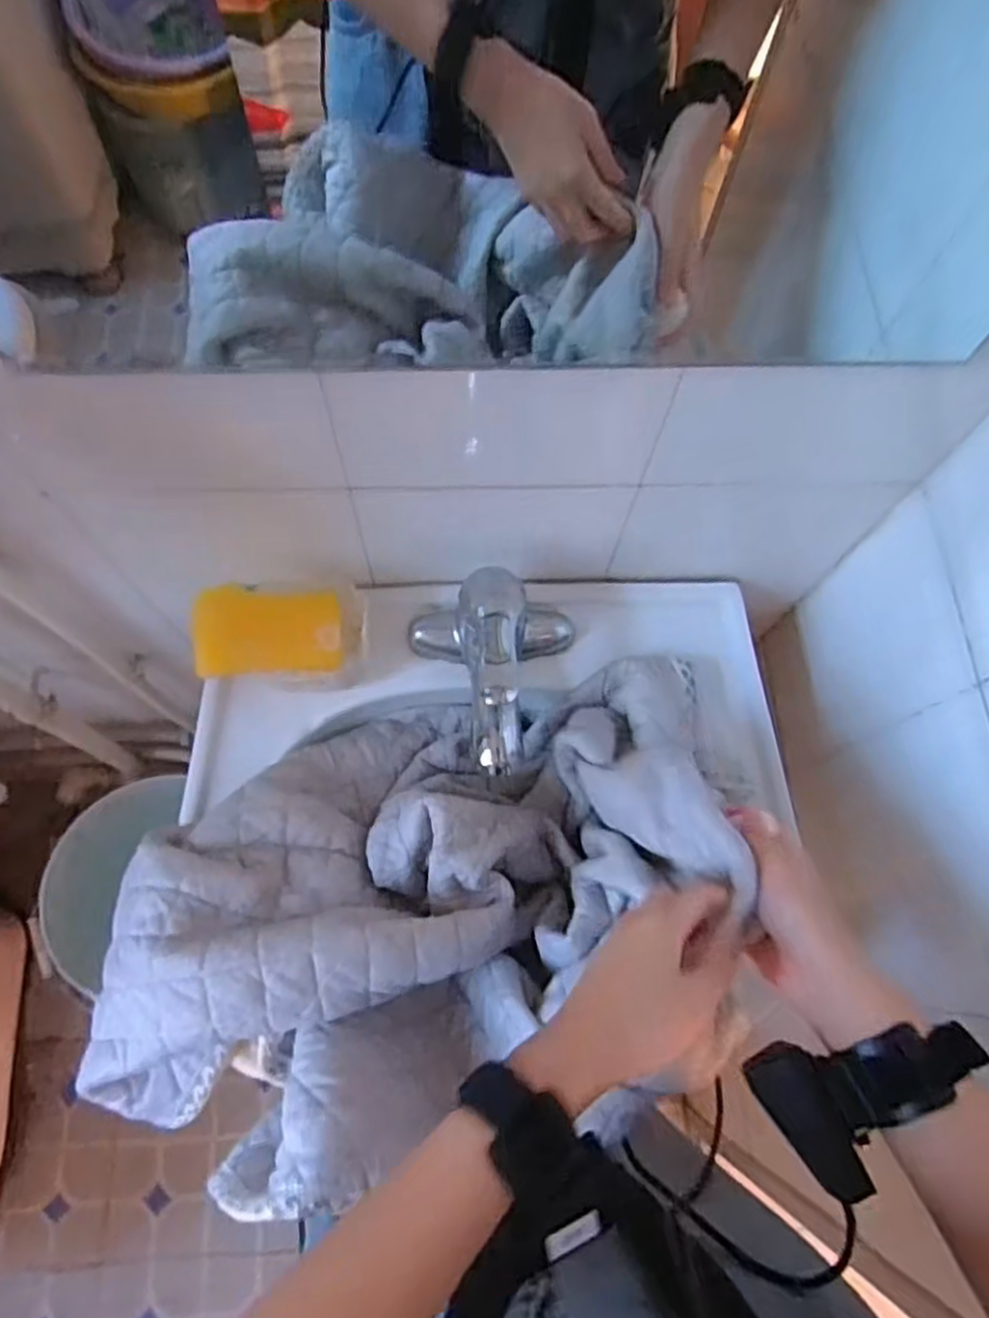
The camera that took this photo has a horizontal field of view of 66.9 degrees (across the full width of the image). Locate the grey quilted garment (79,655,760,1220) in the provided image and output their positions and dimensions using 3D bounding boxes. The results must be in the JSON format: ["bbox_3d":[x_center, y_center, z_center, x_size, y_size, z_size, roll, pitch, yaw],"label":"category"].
[{"bbox_3d":[-0.035,0.152,0.518,0.448,0.162,0.289,-9,70,-7],"label":"grey quilted garment"}]

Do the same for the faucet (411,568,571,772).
[{"bbox_3d":[0.010,0.010,0.571,0.132,0.099,0.146,-9,70,-6],"label":"faucet"}]

